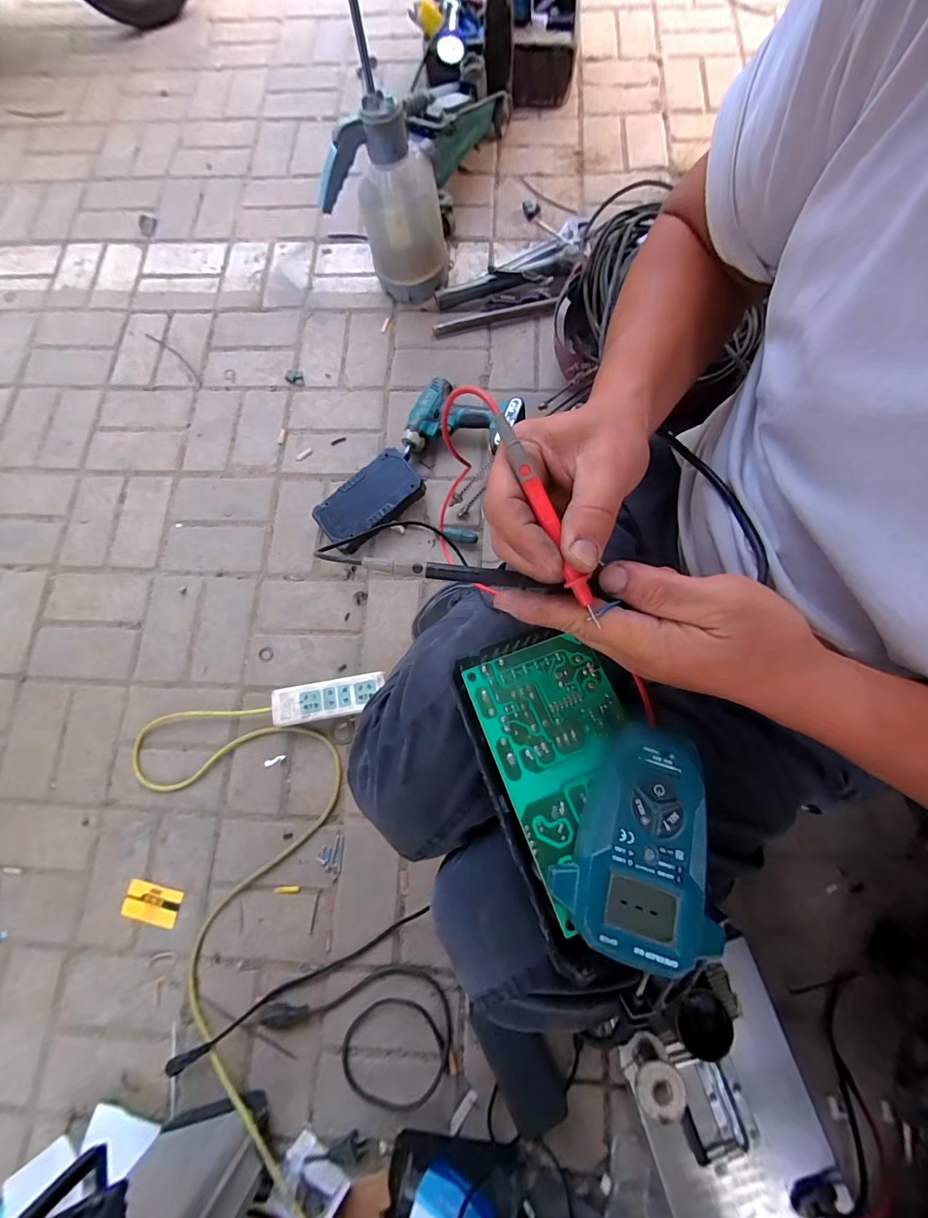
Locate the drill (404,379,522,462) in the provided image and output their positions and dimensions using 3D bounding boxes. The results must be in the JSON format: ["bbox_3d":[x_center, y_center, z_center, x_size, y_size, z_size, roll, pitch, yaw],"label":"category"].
[{"bbox_3d":[-0.001,-0.355,0.791,0.217,0.089,0.157,4,78,1],"label":"drill"}]

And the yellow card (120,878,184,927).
[{"bbox_3d":[-0.484,0.455,0.657,0.091,0.004,0.049,10,75,6],"label":"yellow card"}]

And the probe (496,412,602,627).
[{"bbox_3d":[0.039,-0.046,0.203,0.010,0.006,0.105,-25,89,-5],"label":"probe"}]

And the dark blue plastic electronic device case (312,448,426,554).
[{"bbox_3d":[-0.170,-0.192,0.767,0.191,0.063,0.102,-36,80,-7],"label":"dark blue plastic electronic device case"}]

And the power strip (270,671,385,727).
[{"bbox_3d":[-0.220,0.149,0.702,0.183,0.040,0.060,-10,78,-2],"label":"power strip"}]

